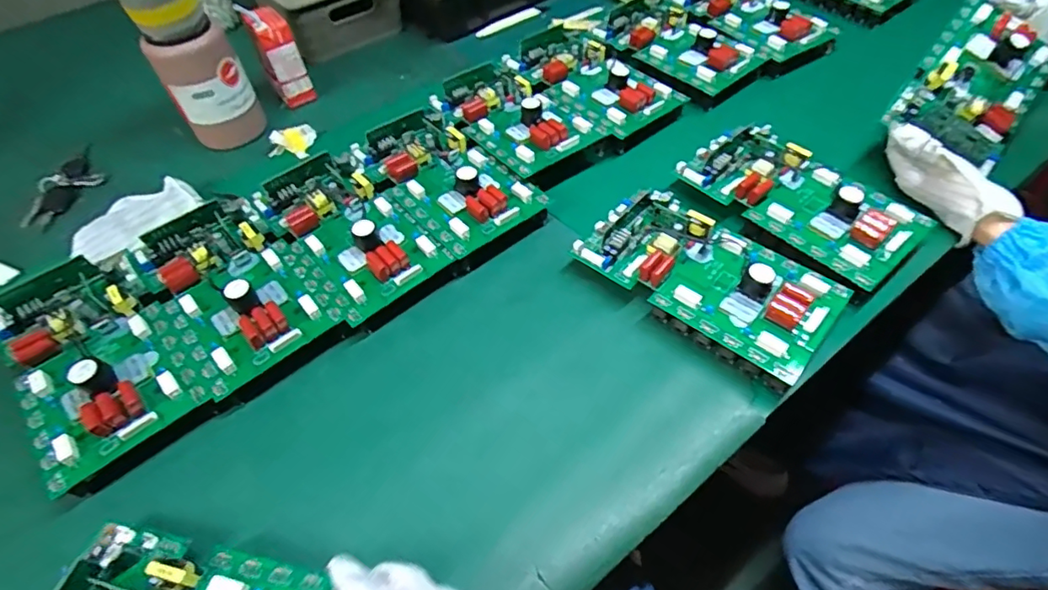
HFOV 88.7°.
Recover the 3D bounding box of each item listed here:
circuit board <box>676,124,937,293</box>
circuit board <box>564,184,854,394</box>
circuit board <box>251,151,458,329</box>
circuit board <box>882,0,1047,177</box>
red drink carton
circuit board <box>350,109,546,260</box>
[{"bbox_3d":[0.282,-0.108,0.552,0.114,0.046,0.228,-35,59,-21],"label":"circuit board"},{"bbox_3d":[0.170,-0.026,0.498,0.229,0.049,0.120,35,62,26],"label":"circuit board"},{"bbox_3d":[-0.176,-0.070,0.554,0.123,0.040,0.210,-35,59,-21],"label":"circuit board"},{"bbox_3d":[0.503,-0.238,0.584,0.121,0.033,0.205,38,74,8],"label":"circuit board"},{"bbox_3d":[-0.324,-0.314,0.711,0.050,0.123,0.049,-27,56,-16],"label":"red drink carton"},{"bbox_3d":[-0.091,-0.127,0.592,0.132,0.036,0.209,-36,60,-21],"label":"circuit board"}]

